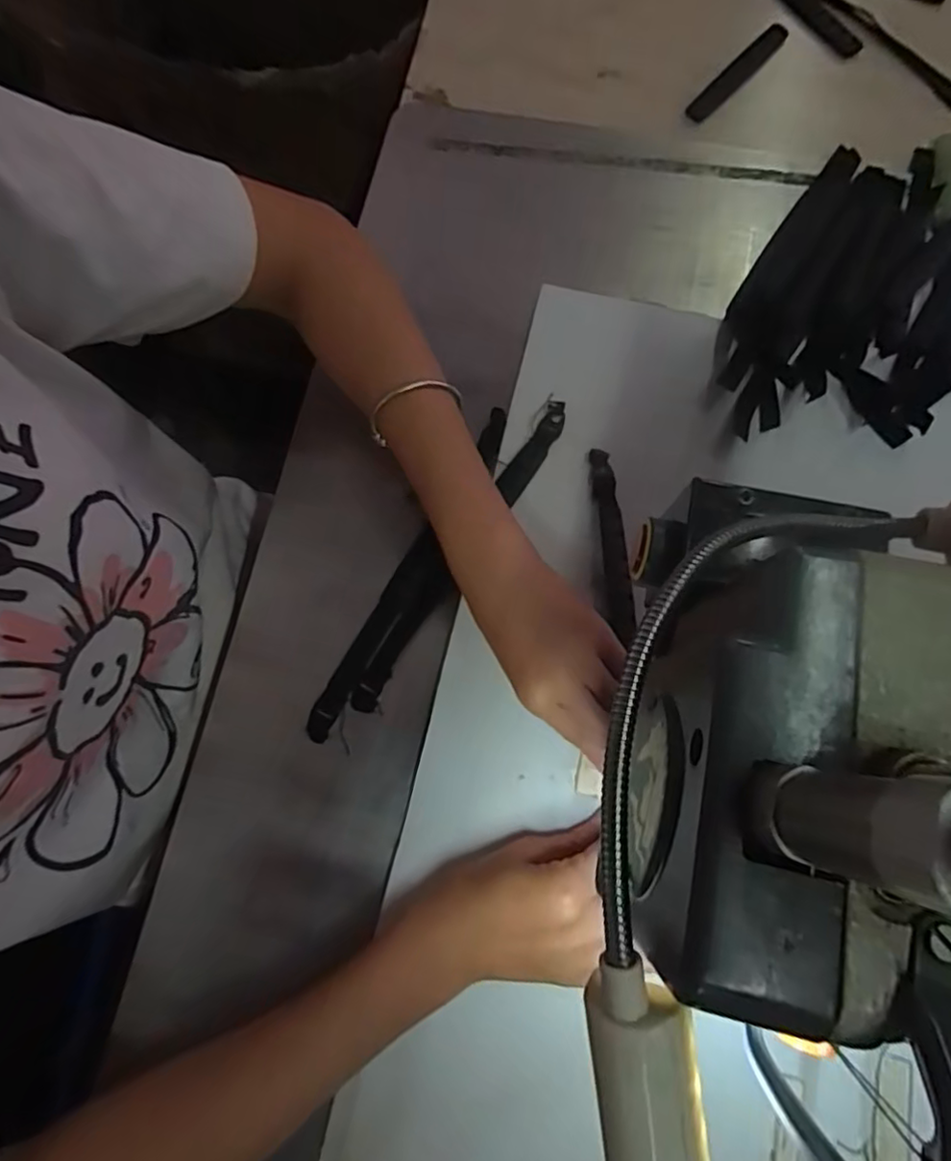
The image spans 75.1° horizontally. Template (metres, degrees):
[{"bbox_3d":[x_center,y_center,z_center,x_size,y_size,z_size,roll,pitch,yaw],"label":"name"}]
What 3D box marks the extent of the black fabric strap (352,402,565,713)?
[{"bbox_3d":[-0.008,-0.020,0.385,0.020,0.011,0.228,33,78,9],"label":"black fabric strap"}]

